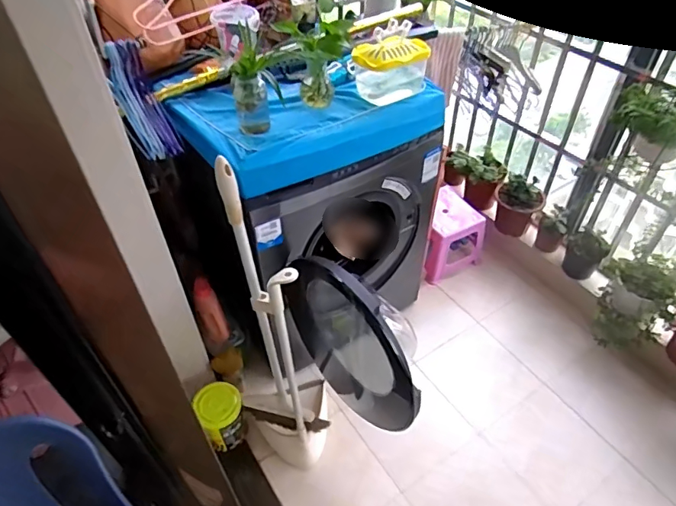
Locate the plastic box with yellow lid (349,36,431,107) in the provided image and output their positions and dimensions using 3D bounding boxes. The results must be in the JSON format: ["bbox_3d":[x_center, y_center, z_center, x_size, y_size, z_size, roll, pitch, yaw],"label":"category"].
[{"bbox_3d":[0.130,-0.454,1.199,0.186,0.128,0.118,-4,46,-3],"label":"plastic box with yellow lid"}]

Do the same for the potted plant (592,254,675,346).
[{"bbox_3d":[0.972,0.161,1.610,0.210,0.251,0.258,17,48,16],"label":"potted plant"}]

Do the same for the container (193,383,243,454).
[{"bbox_3d":[-0.335,0.468,1.403,0.132,0.144,0.146,-24,50,-21],"label":"container"}]

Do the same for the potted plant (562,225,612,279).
[{"bbox_3d":[0.885,0.003,1.744,0.129,0.154,0.132,0,46,0],"label":"potted plant"}]

